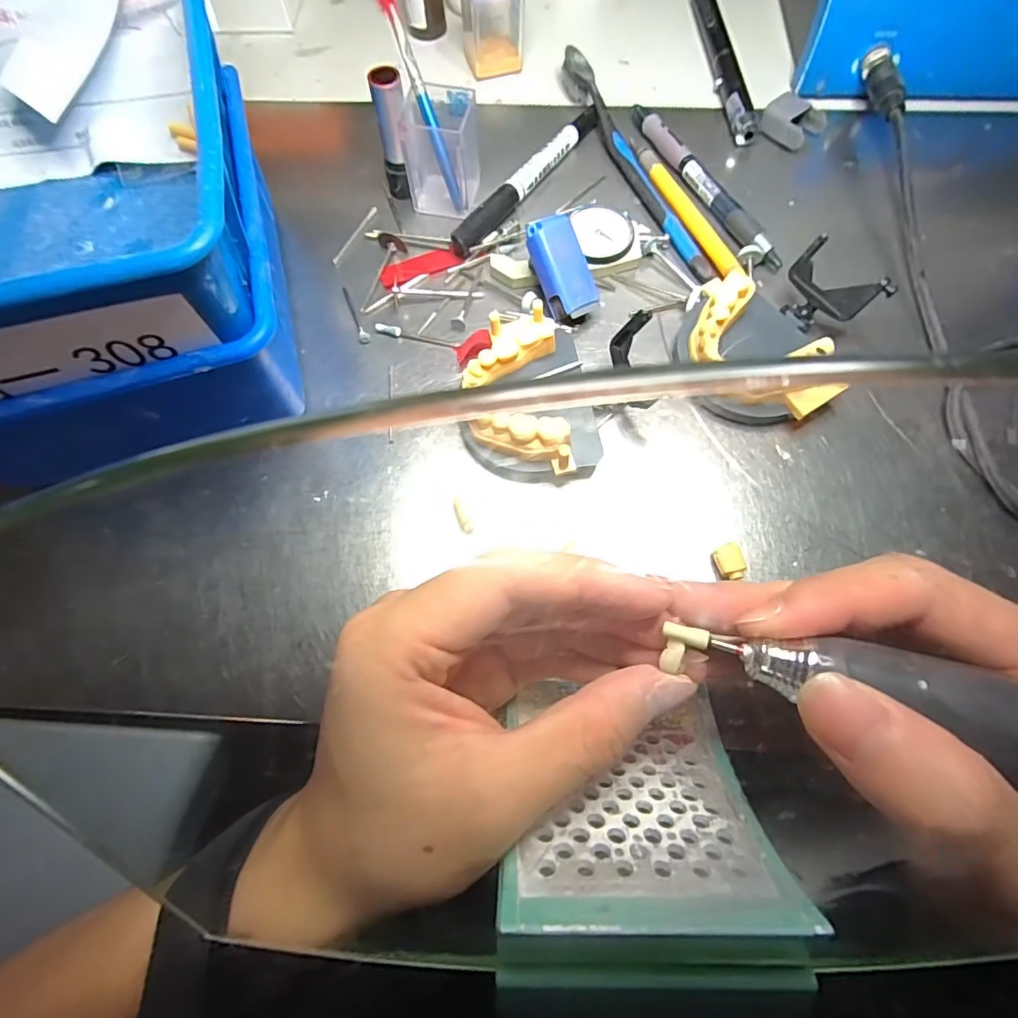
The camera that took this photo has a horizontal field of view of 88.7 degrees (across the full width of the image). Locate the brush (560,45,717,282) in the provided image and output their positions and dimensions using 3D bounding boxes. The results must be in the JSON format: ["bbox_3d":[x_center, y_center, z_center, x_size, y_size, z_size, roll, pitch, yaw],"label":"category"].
[{"bbox_3d":[0.070,-0.200,0.297,0.014,0.019,0.180,-21,69,-5],"label":"brush"}]

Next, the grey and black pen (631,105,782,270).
[{"bbox_3d":[0.108,-0.186,0.292,0.014,0.007,0.136,-24,69,-7],"label":"grey and black pen"}]

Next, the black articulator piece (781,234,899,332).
[{"bbox_3d":[0.151,-0.100,0.248,0.043,0.027,0.033,40,75,16],"label":"black articulator piece"}]

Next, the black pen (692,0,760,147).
[{"bbox_3d":[0.136,-0.290,0.333,0.017,0.010,0.148,-3,68,1],"label":"black pen"}]

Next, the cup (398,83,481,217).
[{"bbox_3d":[-0.036,-0.192,0.280,0.034,0.049,0.037,-1,68,2],"label":"cup"}]

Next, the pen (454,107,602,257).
[{"bbox_3d":[0.012,-0.188,0.297,0.011,0.015,0.133,34,74,15],"label":"pen"}]

